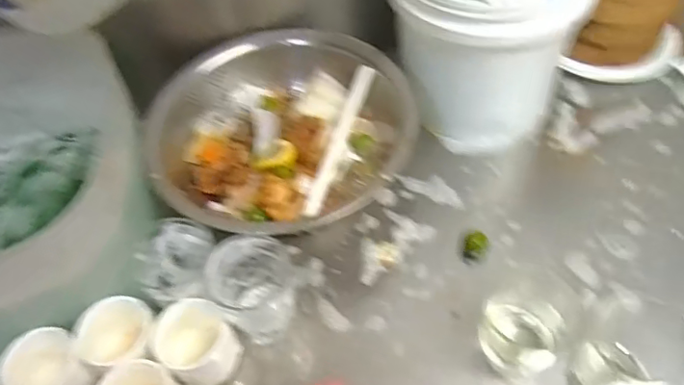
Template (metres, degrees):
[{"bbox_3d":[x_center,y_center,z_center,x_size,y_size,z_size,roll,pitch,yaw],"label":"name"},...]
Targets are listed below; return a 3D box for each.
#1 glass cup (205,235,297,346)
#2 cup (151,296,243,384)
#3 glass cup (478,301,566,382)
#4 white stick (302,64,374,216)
[{"bbox_3d":[-0.084,0.096,0.541,0.071,0.099,0.082,-11,55,-3],"label":"glass cup"},{"bbox_3d":[-0.137,0.143,0.526,0.065,0.057,0.066,-2,55,3],"label":"cup"},{"bbox_3d":[0.162,0.137,0.519,0.067,0.051,0.074,25,61,20],"label":"glass cup"},{"bbox_3d":[-0.003,-0.061,0.621,0.021,0.007,0.196,23,67,-4],"label":"white stick"}]

